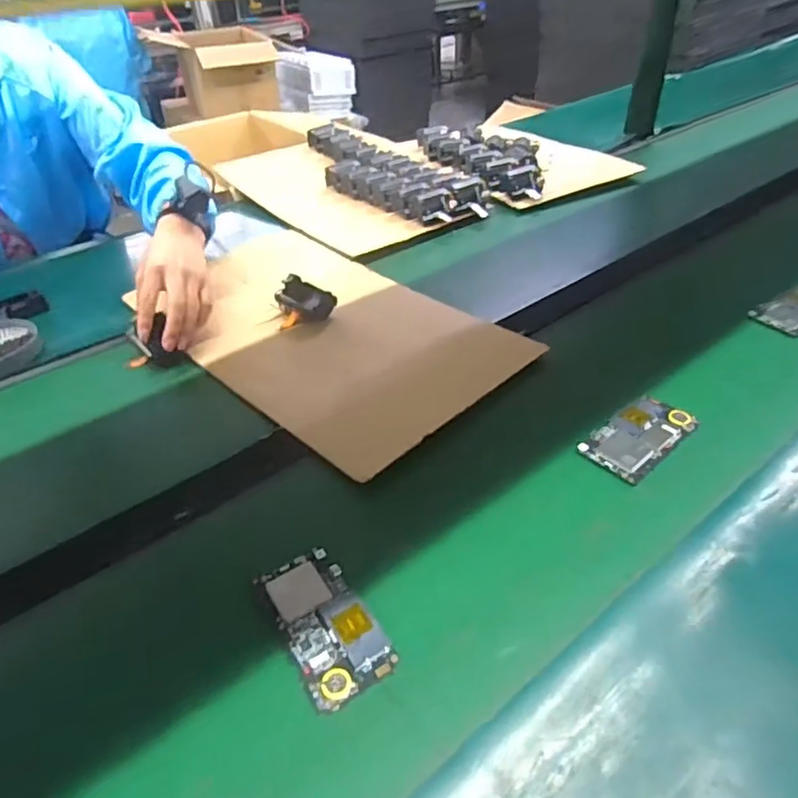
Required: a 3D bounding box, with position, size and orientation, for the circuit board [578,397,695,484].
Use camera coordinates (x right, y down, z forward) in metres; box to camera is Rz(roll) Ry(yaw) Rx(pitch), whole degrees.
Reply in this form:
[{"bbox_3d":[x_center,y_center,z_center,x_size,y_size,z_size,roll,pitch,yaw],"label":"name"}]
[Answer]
[{"bbox_3d":[0.238,0.036,0.605,0.123,0.009,0.067,-30,46,-31],"label":"circuit board"}]

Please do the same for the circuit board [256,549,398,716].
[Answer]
[{"bbox_3d":[-0.057,0.167,0.462,0.064,0.006,0.122,-21,42,-23],"label":"circuit board"}]

